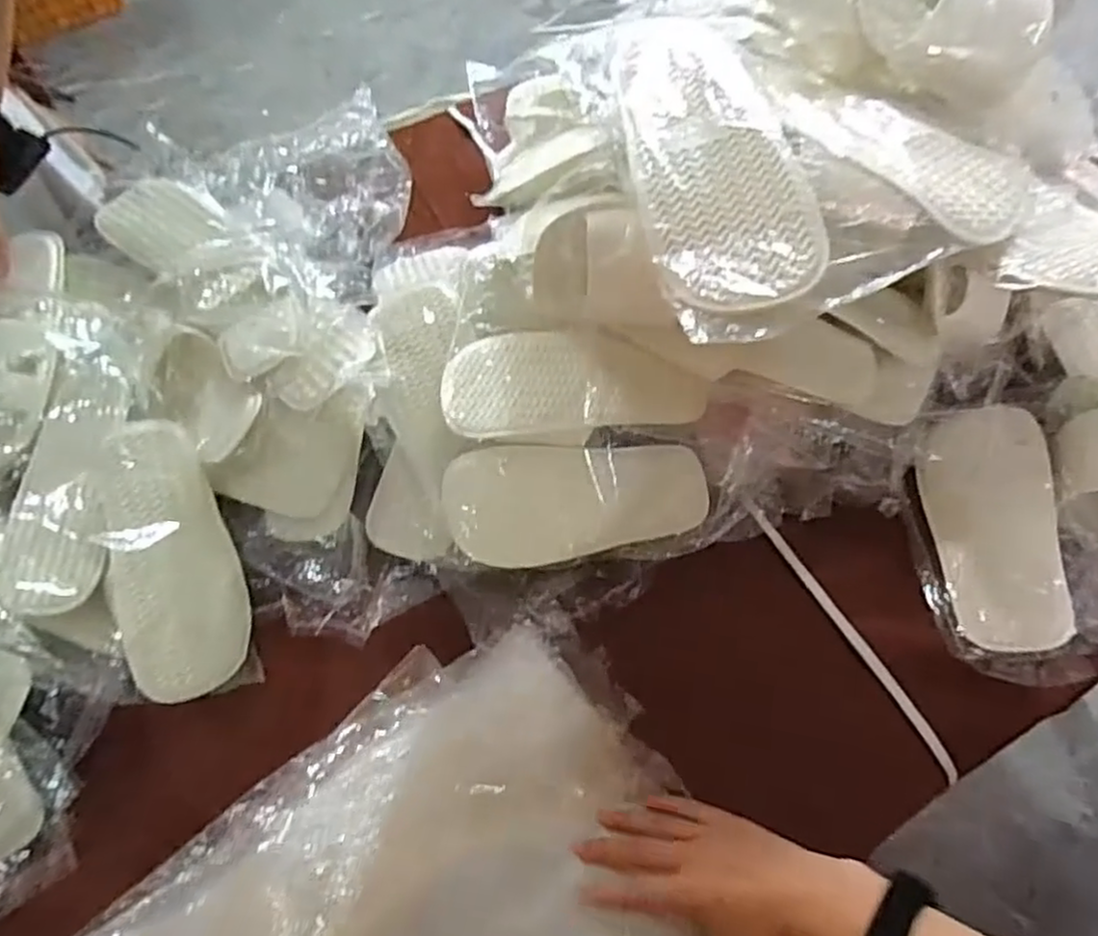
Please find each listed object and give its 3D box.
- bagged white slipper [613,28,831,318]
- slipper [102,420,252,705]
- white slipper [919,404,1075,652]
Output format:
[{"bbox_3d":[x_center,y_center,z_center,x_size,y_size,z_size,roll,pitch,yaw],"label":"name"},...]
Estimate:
[{"bbox_3d":[0.110,-0.221,0.521,0.105,0.048,0.263,-11,60,-4],"label":"bagged white slipper"},{"bbox_3d":[-0.317,0.074,0.615,0.098,0.041,0.231,-11,84,-39],"label":"slipper"},{"bbox_3d":[0.375,0.046,0.615,0.093,0.043,0.214,9,61,8],"label":"white slipper"}]

